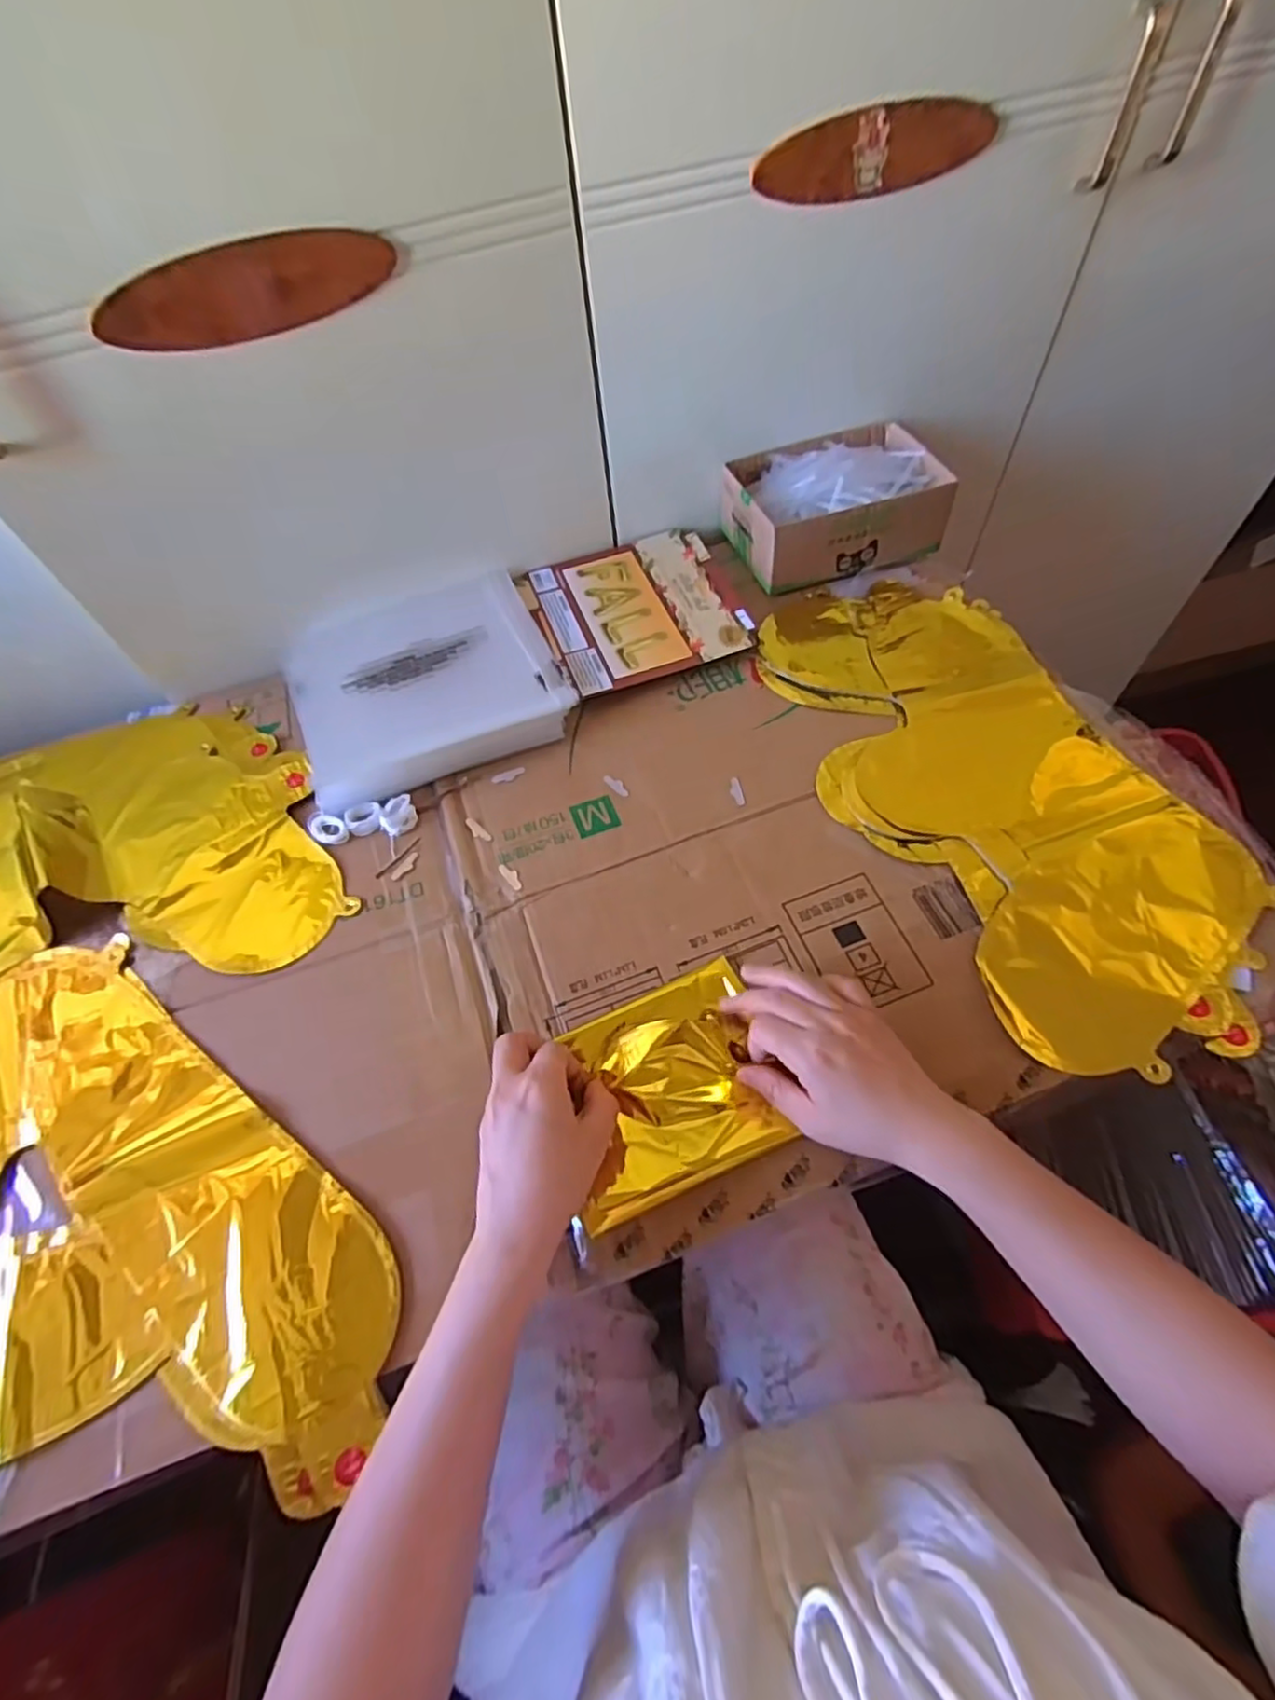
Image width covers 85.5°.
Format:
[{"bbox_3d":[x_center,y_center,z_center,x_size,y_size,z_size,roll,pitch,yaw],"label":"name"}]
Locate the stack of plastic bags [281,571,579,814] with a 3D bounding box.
[{"bbox_3d":[-0.187,-0.151,0.607,0.218,0.030,0.210,-23,58,-10],"label":"stack of plastic bags"}]

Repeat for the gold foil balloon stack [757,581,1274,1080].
[{"bbox_3d":[0.262,-0.061,0.526,0.220,0.008,0.443,-20,58,-8],"label":"gold foil balloon stack"}]

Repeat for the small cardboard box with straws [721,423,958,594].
[{"bbox_3d":[0.186,-0.334,0.665,0.193,0.075,0.142,-12,57,-3],"label":"small cardboard box with straws"}]

